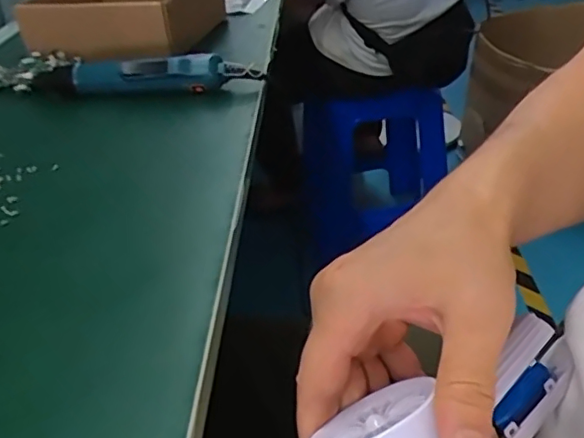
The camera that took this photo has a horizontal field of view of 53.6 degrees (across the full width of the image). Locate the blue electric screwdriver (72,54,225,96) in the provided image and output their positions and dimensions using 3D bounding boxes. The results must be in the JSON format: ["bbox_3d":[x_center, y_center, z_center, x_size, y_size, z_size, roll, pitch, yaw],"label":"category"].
[{"bbox_3d":[-0.145,-0.142,0.573,0.154,0.037,0.032,0,34,8],"label":"blue electric screwdriver"}]

